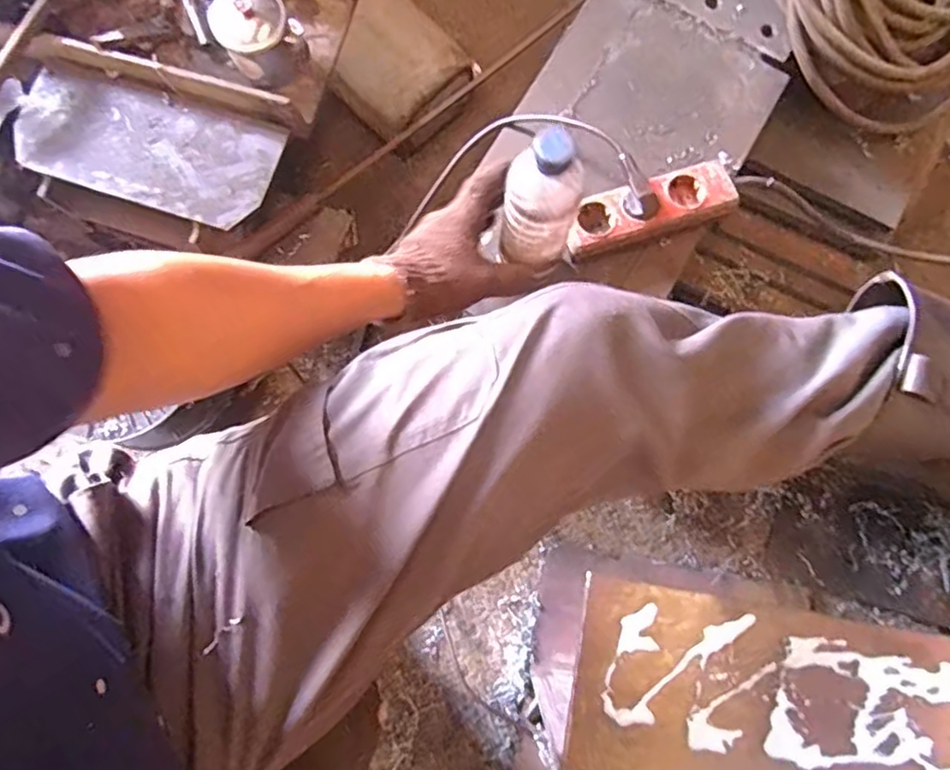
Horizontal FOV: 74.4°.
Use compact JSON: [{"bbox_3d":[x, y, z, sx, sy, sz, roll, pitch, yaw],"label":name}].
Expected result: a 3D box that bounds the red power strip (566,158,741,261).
[{"bbox_3d":[0.182,-0.187,0.665,0.186,0.027,0.057,-19,80,-3],"label":"red power strip"}]

